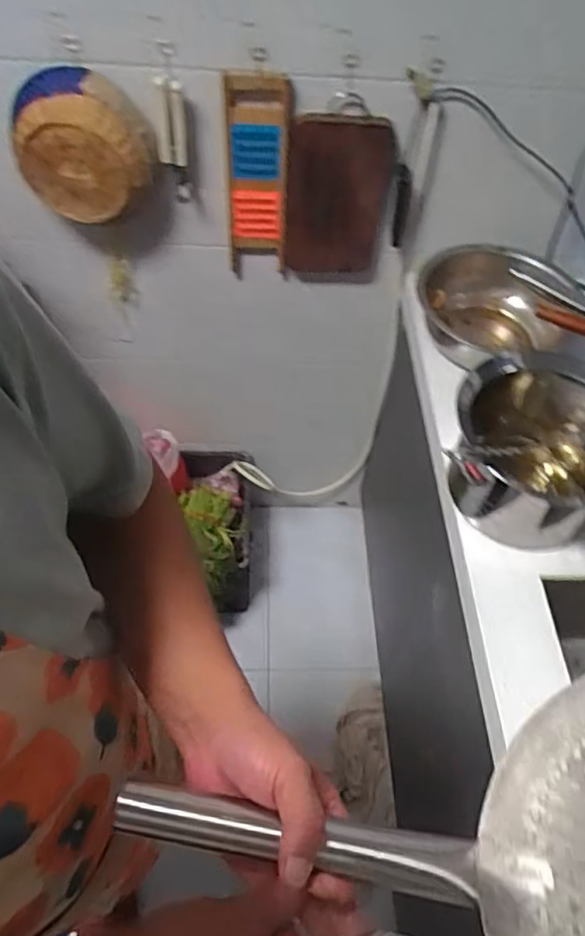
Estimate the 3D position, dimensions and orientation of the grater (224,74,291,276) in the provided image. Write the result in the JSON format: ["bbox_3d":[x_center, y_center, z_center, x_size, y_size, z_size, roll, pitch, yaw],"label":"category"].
[{"bbox_3d":[-0.062,-0.504,1.090,0.107,0.357,0.030,-2,54,-5],"label":"grater"}]

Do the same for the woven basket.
[{"bbox_3d":[-0.330,-0.512,0.998,0.217,0.197,0.096,0,54,-4],"label":"woven basket"}]

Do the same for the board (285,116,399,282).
[{"bbox_3d":[0.080,-0.474,1.133,0.181,0.316,0.033,-4,54,-8],"label":"board"}]

